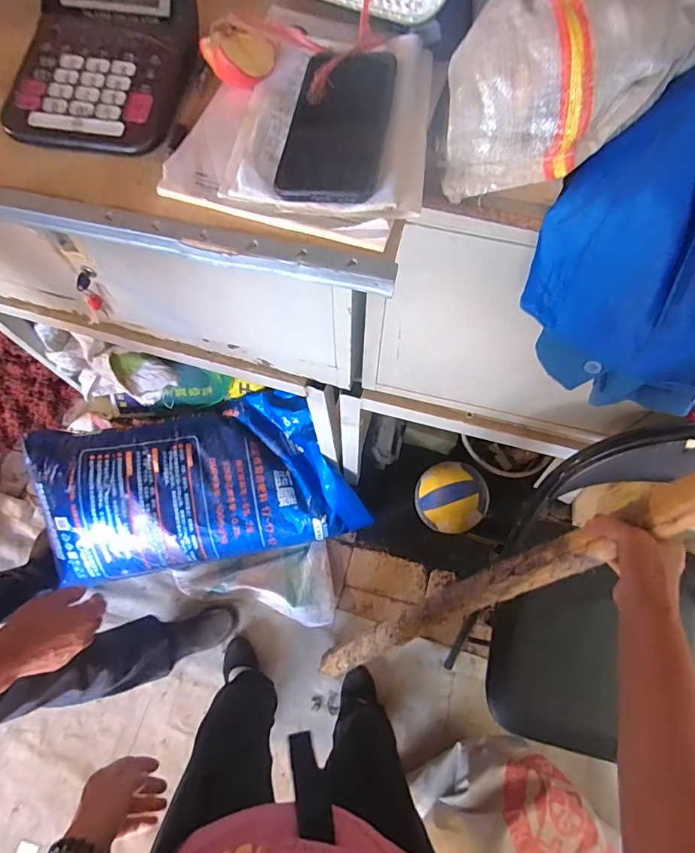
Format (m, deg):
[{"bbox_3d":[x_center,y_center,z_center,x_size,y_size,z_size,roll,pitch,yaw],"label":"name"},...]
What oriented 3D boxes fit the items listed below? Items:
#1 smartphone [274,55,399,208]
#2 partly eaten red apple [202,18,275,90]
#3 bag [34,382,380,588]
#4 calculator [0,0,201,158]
[{"bbox_3d":[-0.007,-0.250,0.358,0.079,0.014,0.155,9,71,5],"label":"smartphone"},{"bbox_3d":[-0.093,-0.318,0.374,0.044,0.037,0.058,16,72,8],"label":"partly eaten red apple"},{"bbox_3d":[-0.403,0.152,1.171,0.818,0.190,0.408,-13,71,-2],"label":"bag"},{"bbox_3d":[-0.208,-0.319,0.376,0.146,0.042,0.176,10,71,6],"label":"calculator"}]

